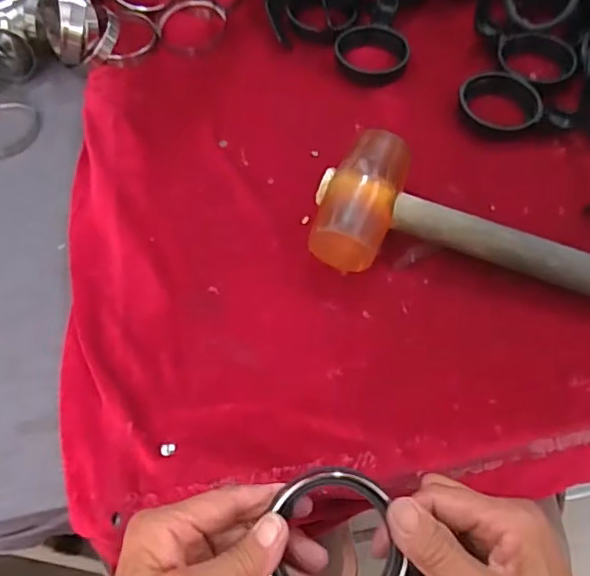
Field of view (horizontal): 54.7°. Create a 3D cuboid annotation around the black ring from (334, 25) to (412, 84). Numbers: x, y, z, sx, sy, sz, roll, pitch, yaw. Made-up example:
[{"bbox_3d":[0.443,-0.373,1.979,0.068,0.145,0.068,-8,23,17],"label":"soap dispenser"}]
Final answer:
[{"bbox_3d":[0.074,-0.229,0.554,0.068,0.019,0.068,-1,61,2],"label":"black ring"}]

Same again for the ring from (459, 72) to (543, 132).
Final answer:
[{"bbox_3d":[0.185,-0.167,0.513,0.072,0.019,0.059,27,66,17],"label":"ring"}]

